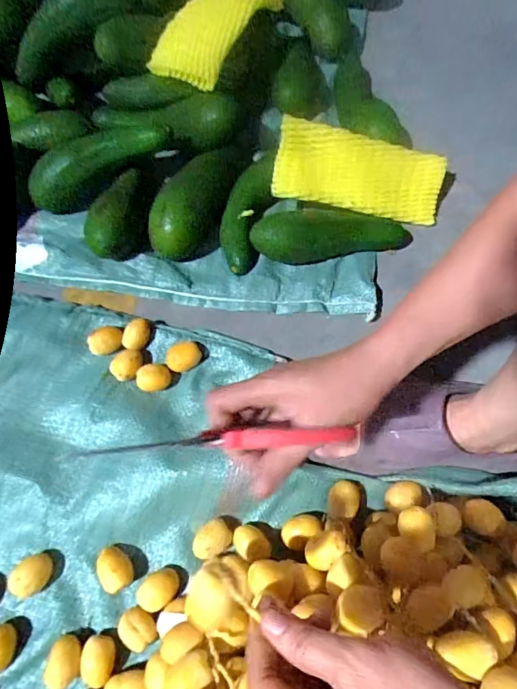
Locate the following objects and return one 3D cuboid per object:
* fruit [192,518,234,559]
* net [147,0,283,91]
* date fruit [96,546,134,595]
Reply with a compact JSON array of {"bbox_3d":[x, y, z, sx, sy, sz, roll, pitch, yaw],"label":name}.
[{"bbox_3d":[-0.047,0.194,0.437,0.041,0.024,0.031,-28,70,-12],"label":"fruit"},{"bbox_3d":[-0.058,-0.418,0.581,0.094,0.068,0.193,27,69,10],"label":"net"},{"bbox_3d":[-0.140,0.218,0.423,0.031,0.022,0.041,-41,74,-16],"label":"date fruit"}]

